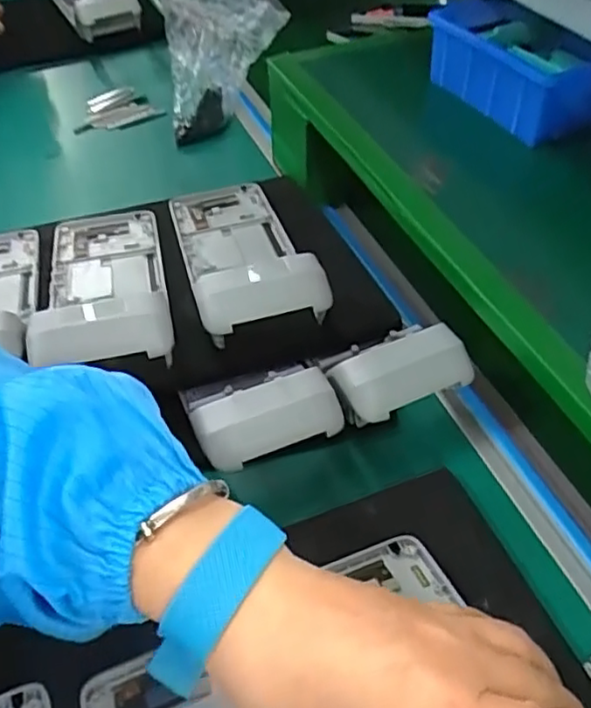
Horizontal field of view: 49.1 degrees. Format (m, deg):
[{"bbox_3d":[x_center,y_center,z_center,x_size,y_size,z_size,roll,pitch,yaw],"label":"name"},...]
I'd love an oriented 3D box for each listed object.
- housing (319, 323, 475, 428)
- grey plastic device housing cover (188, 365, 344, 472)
[{"bbox_3d":[0.062,0.012,0.389,0.083,0.030,0.039,-20,49,-15],"label":"housing"},{"bbox_3d":[-0.016,0.035,0.363,0.079,0.022,0.037,-14,47,-15],"label":"grey plastic device housing cover"}]

